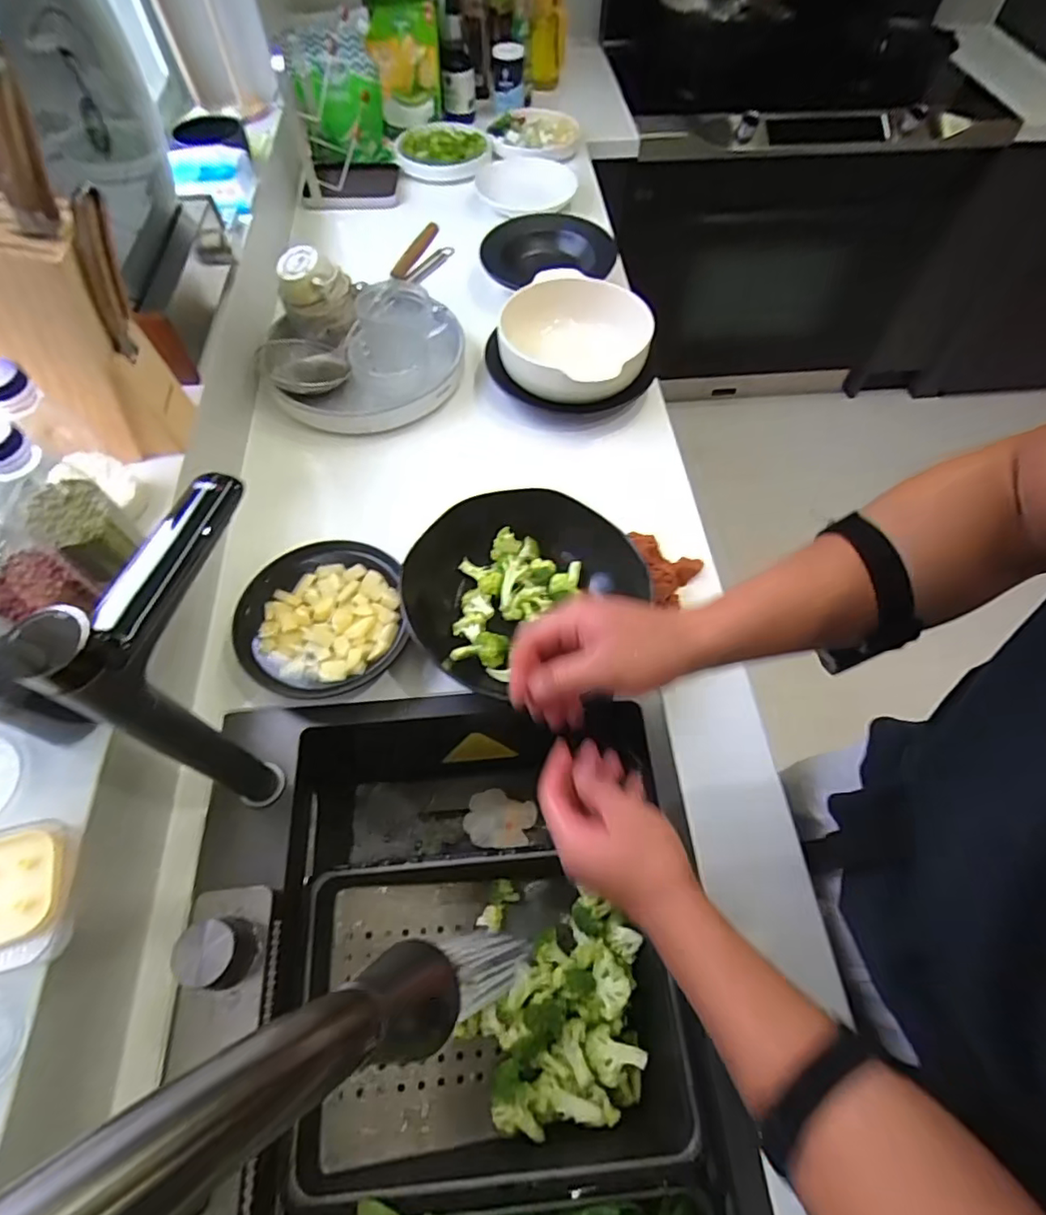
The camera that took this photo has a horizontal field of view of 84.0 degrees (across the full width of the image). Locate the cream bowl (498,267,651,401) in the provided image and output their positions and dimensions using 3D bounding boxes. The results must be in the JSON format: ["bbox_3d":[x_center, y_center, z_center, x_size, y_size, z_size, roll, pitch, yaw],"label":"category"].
[{"bbox_3d":[0.071,-0.381,0.825,0.206,0.078,0.208,0,60,-1],"label":"cream bowl"}]

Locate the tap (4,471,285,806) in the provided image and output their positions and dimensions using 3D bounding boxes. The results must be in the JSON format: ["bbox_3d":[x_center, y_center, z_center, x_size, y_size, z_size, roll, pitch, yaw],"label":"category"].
[{"bbox_3d":[-0.257,0.031,0.467,0.067,0.327,0.178,11,60,5],"label":"tap"}]

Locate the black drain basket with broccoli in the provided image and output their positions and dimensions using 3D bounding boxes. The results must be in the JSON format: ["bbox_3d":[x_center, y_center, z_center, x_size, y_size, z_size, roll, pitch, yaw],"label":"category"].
[{"bbox_3d":[-0.028,0.378,0.562,0.342,0.070,0.246,-5,60,-4],"label":"black drain basket with broccoli"}]

